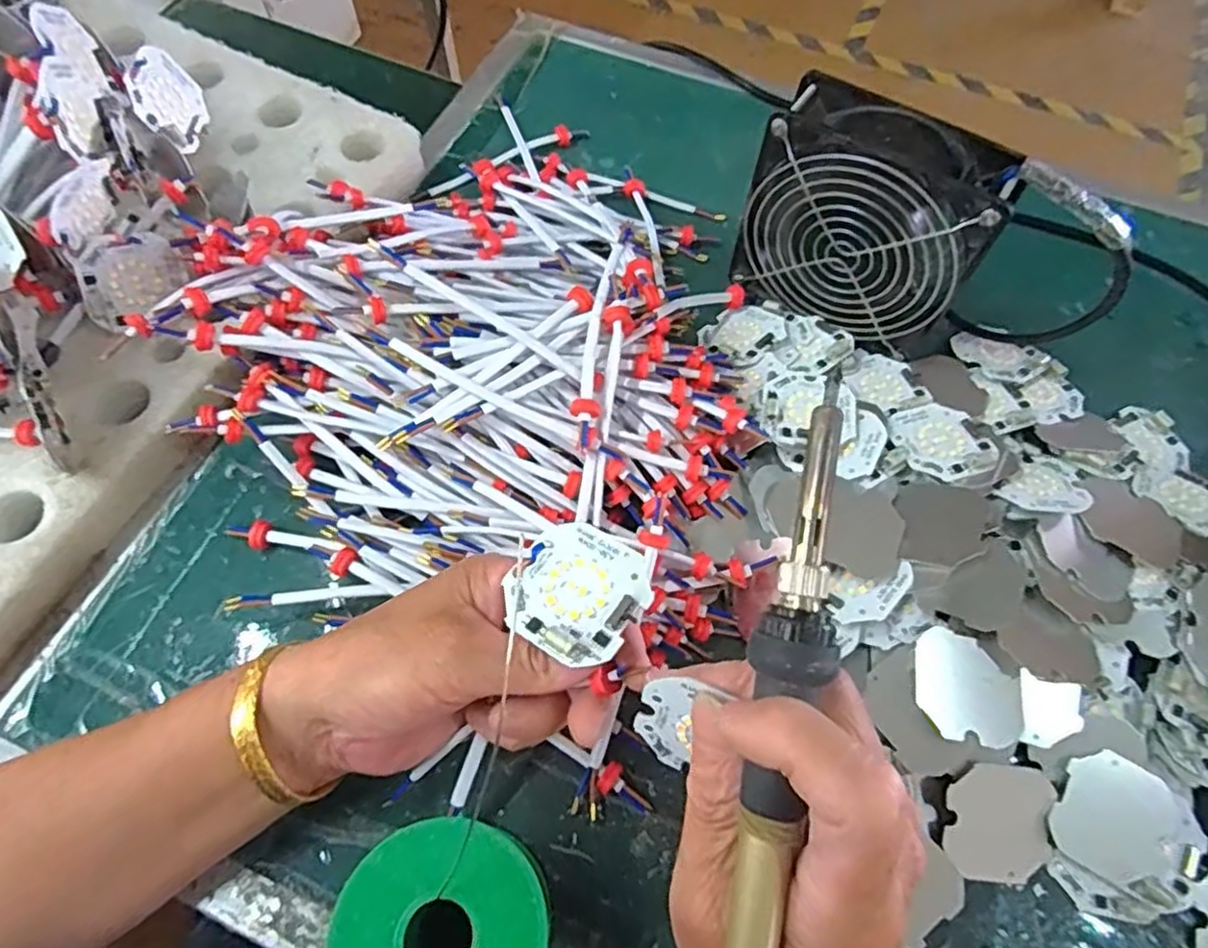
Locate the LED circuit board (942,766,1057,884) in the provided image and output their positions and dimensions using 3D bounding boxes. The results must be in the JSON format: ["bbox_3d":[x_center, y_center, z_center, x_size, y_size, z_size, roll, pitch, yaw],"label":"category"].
[{"bbox_3d":[0.166,0.147,0.291,0.046,0.004,0.046,5,86,-3],"label":"LED circuit board"}]

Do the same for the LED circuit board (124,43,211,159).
[{"bbox_3d":[-0.248,-0.214,0.397,0.006,0.047,0.047,3,67,20],"label":"LED circuit board"}]

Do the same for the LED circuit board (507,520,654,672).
[{"bbox_3d":[-0.009,0.038,0.236,0.045,0.007,0.047,28,58,19],"label":"LED circuit board"}]

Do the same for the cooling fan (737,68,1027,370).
[{"bbox_3d":[0.141,-0.127,0.372,0.126,0.116,0.050,30,67,13],"label":"cooling fan"}]

